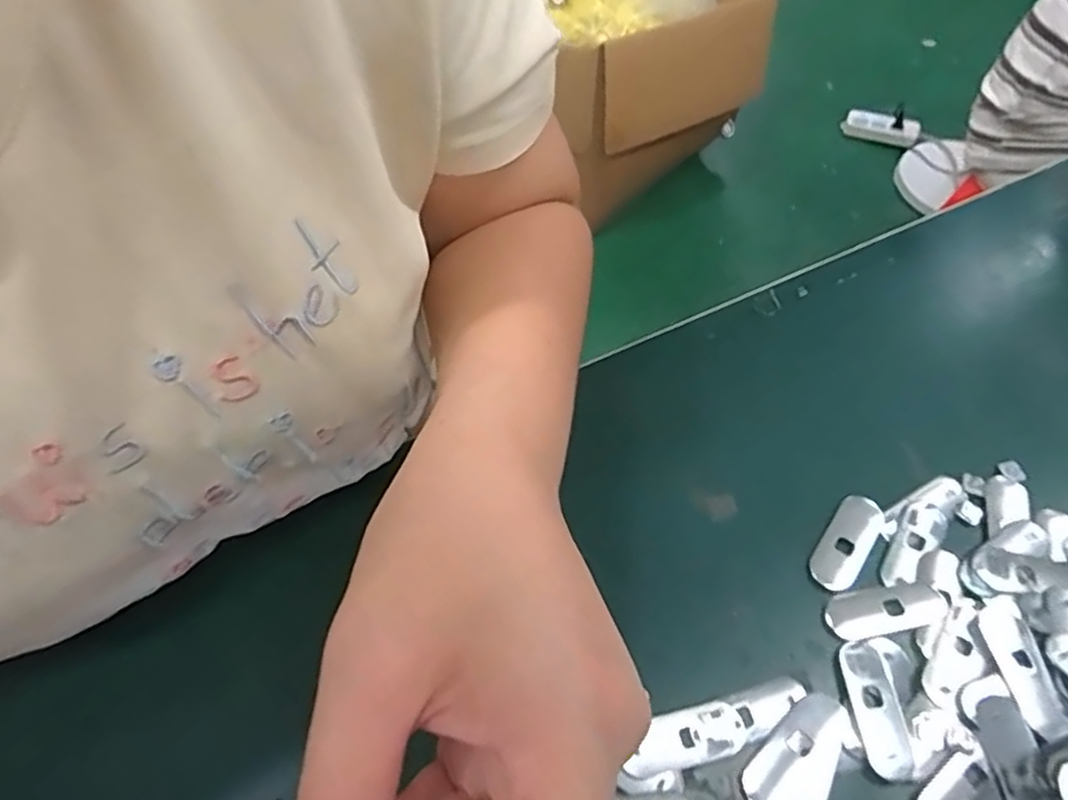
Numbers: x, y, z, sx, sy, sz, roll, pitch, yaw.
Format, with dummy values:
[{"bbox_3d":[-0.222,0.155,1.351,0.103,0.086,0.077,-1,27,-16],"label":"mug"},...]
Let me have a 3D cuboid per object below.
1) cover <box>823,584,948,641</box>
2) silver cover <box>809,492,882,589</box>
[{"bbox_3d":[0.151,0.089,0.282,0.049,0.004,0.020,-10,56,-6],"label":"cover"},{"bbox_3d":[0.144,0.064,0.300,0.019,0.004,0.052,31,61,21],"label":"silver cover"}]

